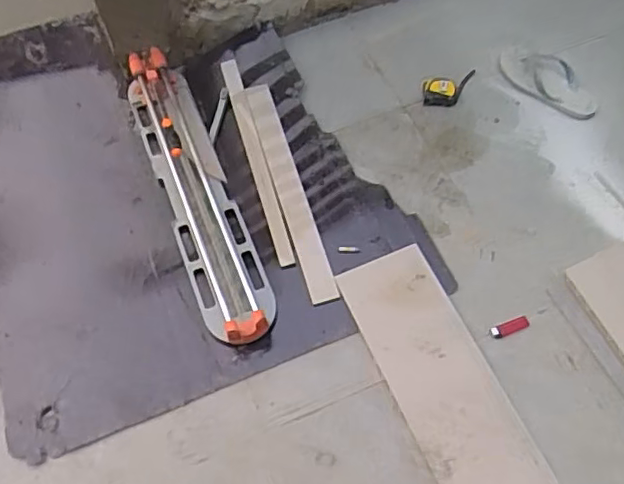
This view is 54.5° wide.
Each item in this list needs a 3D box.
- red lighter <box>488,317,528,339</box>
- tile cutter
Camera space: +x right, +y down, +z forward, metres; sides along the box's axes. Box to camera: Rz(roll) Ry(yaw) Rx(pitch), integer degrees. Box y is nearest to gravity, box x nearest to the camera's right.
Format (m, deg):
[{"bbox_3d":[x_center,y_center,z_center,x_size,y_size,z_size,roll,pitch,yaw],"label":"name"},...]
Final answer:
[{"bbox_3d":[0.389,0.168,1.189,0.082,0.010,0.027,-21,62,-10],"label":"red lighter"},{"bbox_3d":[-0.257,-0.121,1.302,0.146,0.122,0.730,-20,62,-10],"label":"tile cutter"}]

